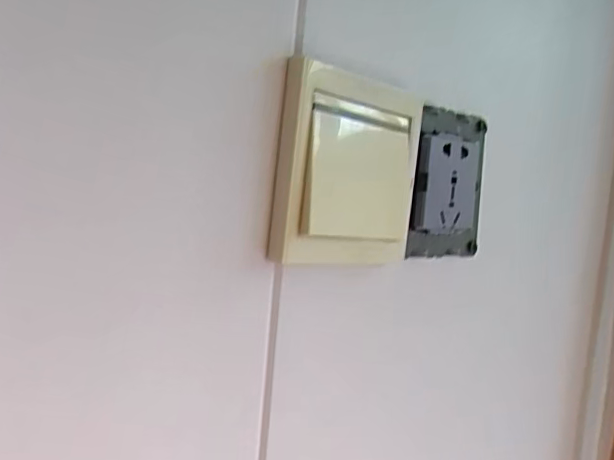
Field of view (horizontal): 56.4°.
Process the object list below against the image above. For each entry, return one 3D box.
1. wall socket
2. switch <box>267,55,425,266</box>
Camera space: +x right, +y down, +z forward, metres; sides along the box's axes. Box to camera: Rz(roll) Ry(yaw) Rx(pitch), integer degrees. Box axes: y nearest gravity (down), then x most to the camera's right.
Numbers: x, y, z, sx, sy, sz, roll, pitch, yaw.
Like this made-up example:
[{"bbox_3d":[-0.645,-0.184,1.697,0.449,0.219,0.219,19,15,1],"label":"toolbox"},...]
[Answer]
[{"bbox_3d":[0.082,-0.026,0.329,0.072,0.083,0.010,2,5,-44],"label":"wall socket"},{"bbox_3d":[0.023,-0.026,0.265,0.094,0.085,0.008,4,4,-44],"label":"switch"}]

